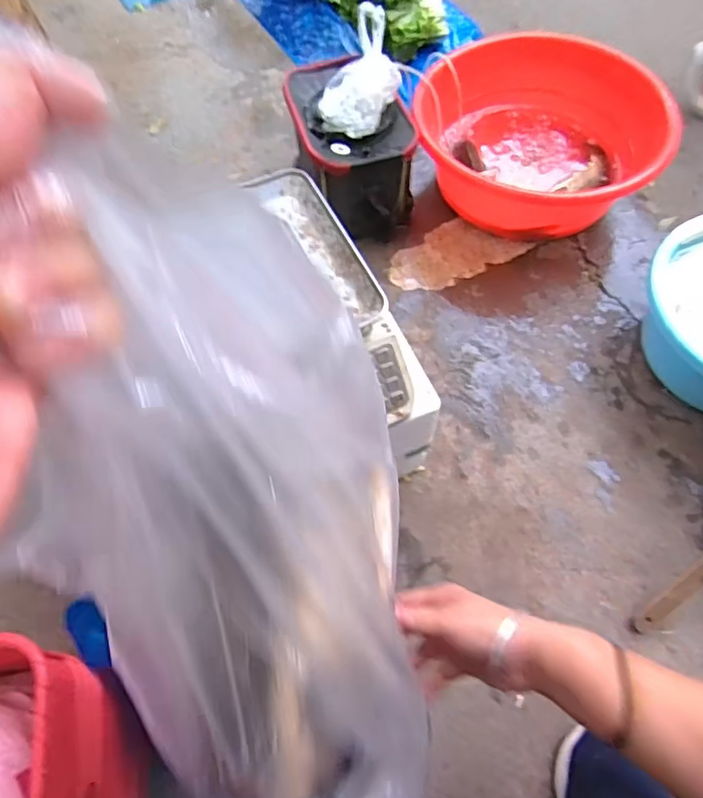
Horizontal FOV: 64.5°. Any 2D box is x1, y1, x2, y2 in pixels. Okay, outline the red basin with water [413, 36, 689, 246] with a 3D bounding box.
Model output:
[{"bbox_3d":[0.350,-0.502,1.098,0.415,0.182,0.423,-1,63,2],"label":"red basin with water"}]

